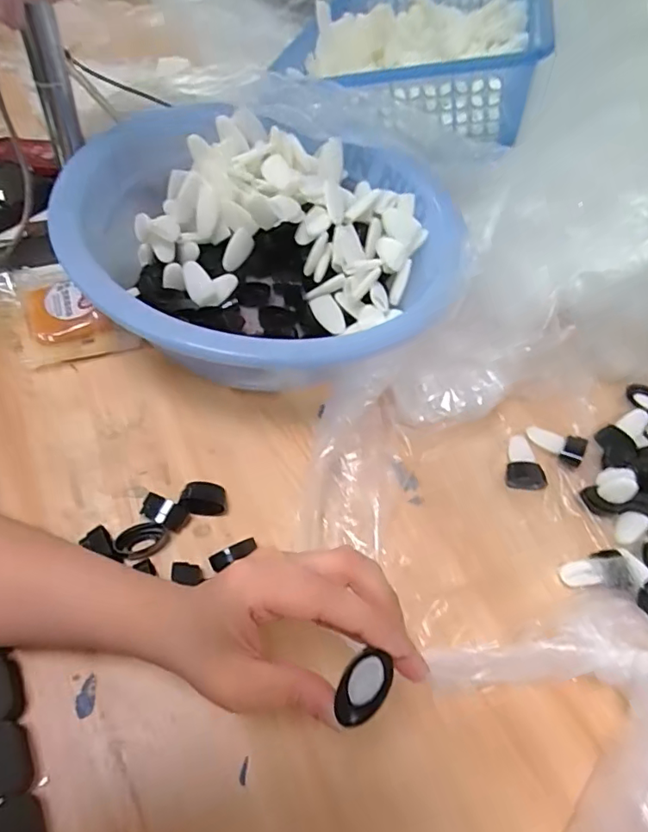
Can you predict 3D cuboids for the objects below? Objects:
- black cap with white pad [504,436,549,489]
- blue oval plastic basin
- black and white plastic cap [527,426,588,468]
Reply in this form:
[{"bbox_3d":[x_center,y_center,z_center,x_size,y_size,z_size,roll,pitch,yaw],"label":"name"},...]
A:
[{"bbox_3d":[0.174,0.039,0.449,0.033,0.015,0.048,11,55,-2],"label":"black cap with white pad"},{"bbox_3d":[-0.048,-0.156,0.476,0.335,0.092,0.339,-24,64,-23],"label":"blue oval plastic basin"},{"bbox_3d":[0.209,0.024,0.468,0.052,0.013,0.023,33,57,12],"label":"black and white plastic cap"}]

